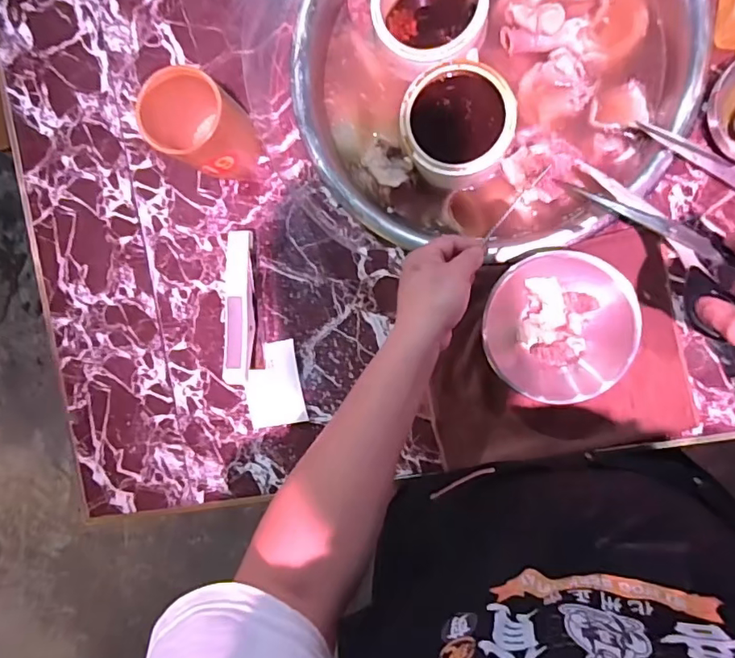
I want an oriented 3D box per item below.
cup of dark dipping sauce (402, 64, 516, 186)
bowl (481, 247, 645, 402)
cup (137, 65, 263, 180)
[{"bbox_3d":[0.102,-0.229,0.587,0.120,0.052,0.119,0,92,9],"label":"cup of dark dipping sauce"},{"bbox_3d":[0.201,-0.002,0.545,0.149,0.047,0.151,0,92,9],"label":"bowl"},{"bbox_3d":[-0.178,-0.213,0.557,0.081,0.129,0.079,0,92,9],"label":"cup"}]

